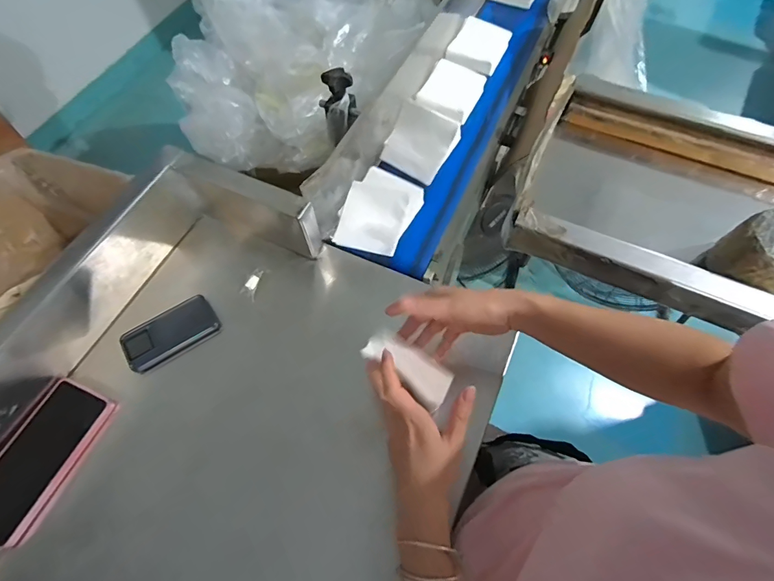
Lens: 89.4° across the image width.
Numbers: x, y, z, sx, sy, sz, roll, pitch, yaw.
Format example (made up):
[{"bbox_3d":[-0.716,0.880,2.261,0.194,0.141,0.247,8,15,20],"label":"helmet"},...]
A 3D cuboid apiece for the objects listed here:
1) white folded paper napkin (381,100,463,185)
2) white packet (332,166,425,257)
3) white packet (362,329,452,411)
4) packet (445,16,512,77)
[{"bbox_3d":[0.051,-0.222,0.592,0.094,0.097,0.009,31,28,2],"label":"white folded paper napkin"},{"bbox_3d":[-0.011,-0.115,0.563,0.091,0.052,0.128,22,68,12],"label":"white packet"},{"bbox_3d":[0.023,0.077,0.406,0.095,0.010,0.044,38,72,10],"label":"white packet"},{"bbox_3d":[0.172,-0.464,0.739,0.096,0.035,0.110,22,68,12],"label":"packet"}]

